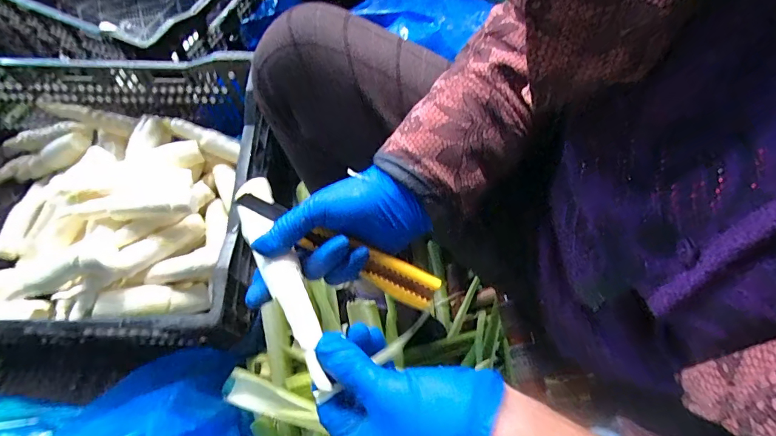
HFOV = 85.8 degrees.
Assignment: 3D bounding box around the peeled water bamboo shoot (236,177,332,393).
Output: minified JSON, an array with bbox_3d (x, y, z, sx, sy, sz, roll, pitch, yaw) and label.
[{"bbox_3d":[-0.086,0.041,0.335,0.033,0.023,0.207,-24,54,-13],"label":"peeled water bamboo shoot"}]

